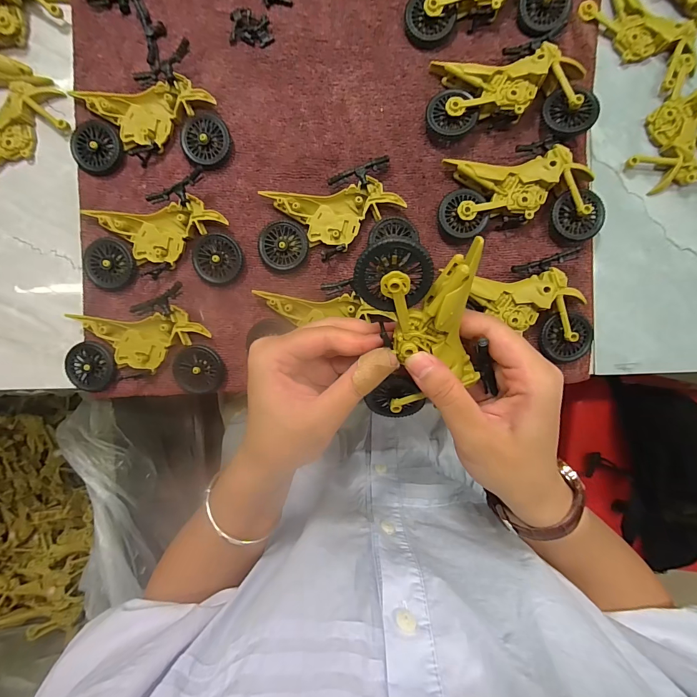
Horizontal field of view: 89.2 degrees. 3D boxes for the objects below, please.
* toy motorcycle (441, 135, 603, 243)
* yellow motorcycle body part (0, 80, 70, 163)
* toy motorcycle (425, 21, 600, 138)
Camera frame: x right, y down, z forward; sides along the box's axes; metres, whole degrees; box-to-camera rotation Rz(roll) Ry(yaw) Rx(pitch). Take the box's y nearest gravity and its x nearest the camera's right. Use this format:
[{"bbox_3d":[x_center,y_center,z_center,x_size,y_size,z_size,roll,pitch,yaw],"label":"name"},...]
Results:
[{"bbox_3d":[0.127,-0.116,0.260,0.114,0.026,0.067,2,93,0],"label":"toy motorcycle"},{"bbox_3d":[-0.268,-0.167,0.273,0.097,0.009,0.048,-28,93,2],"label":"yellow motorcycle body part"},{"bbox_3d":[0.118,-0.192,0.255,0.114,0.025,0.072,3,93,0],"label":"toy motorcycle"}]

